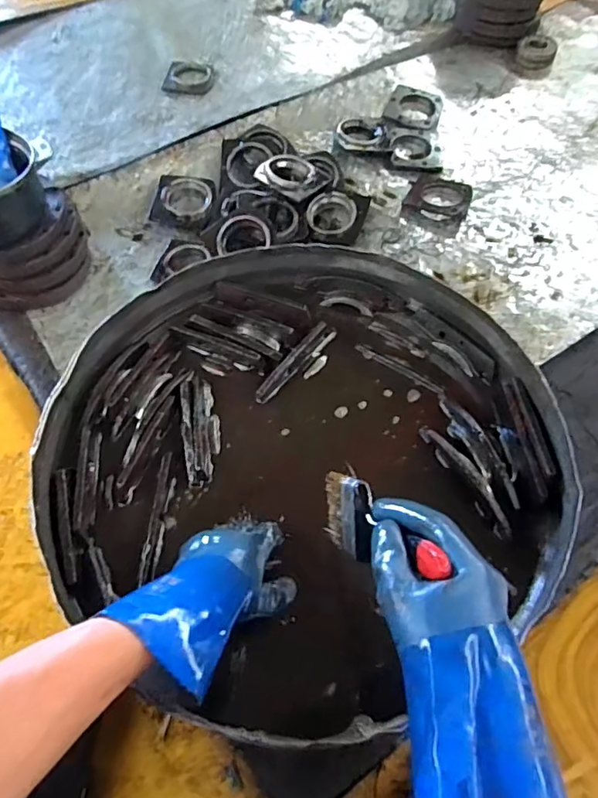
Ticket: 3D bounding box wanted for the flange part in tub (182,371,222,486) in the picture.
[{"bbox_3d":[-0.121,0.031,0.682,0.041,0.024,0.158,-8,61,-5],"label":"flange part in tub"}]

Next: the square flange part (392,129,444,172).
[{"bbox_3d":[0.321,-0.685,1.508,0.138,0.023,0.166,1,61,0],"label":"square flange part"}]

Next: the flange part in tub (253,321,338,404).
[{"bbox_3d":[-0.003,-0.052,0.728,0.018,0.035,0.148,38,67,18],"label":"flange part in tub"}]

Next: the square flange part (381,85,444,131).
[{"bbox_3d":[0.332,-0.837,1.590,0.155,0.031,0.164,19,63,10],"label":"square flange part"}]

